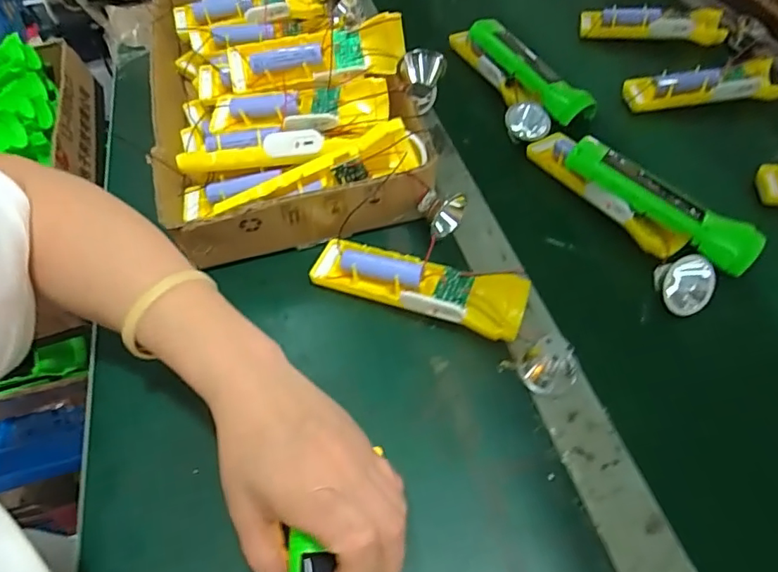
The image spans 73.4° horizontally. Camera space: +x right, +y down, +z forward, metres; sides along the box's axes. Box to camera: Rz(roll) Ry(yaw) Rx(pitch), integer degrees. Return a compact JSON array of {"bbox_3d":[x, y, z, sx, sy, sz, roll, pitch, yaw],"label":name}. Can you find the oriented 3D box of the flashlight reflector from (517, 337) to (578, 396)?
[{"bbox_3d":[0.110,0.056,0.357,0.037,0.025,0.030,19,56,17],"label":"flashlight reflector"}]

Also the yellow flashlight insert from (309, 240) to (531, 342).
[{"bbox_3d":[0.020,0.000,0.400,0.165,0.034,0.052,14,55,14],"label":"yellow flashlight insert"}]

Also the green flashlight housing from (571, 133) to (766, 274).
[{"bbox_3d":[0.223,-0.069,0.429,0.162,0.030,0.037,37,62,14],"label":"green flashlight housing"}]

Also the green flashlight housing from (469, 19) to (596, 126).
[{"bbox_3d":[0.149,-0.235,0.561,0.044,0.044,0.160,-29,57,-18],"label":"green flashlight housing"}]

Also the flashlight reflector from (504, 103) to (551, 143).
[{"bbox_3d":[0.142,-0.163,0.520,0.036,0.036,0.016,12,21,30],"label":"flashlight reflector"}]

